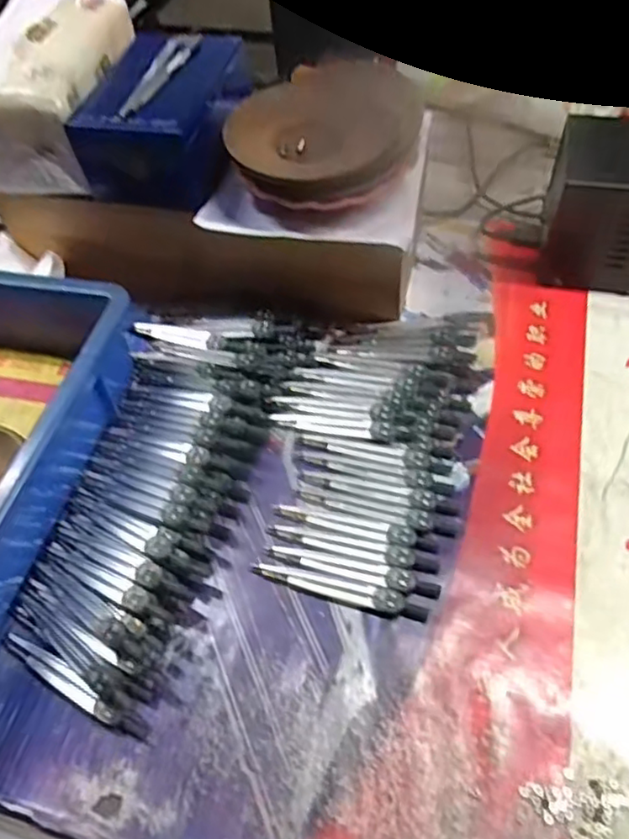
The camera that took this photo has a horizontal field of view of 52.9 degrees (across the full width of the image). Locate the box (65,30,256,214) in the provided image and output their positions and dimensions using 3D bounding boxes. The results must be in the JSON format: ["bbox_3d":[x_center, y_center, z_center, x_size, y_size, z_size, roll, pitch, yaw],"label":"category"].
[{"bbox_3d":[-0.109,-0.232,0.485,0.101,0.073,0.138,12,57,14],"label":"box"}]

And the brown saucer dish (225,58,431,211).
[{"bbox_3d":[0.009,-0.207,0.462,0.141,0.036,0.116,-38,59,-19],"label":"brown saucer dish"}]

